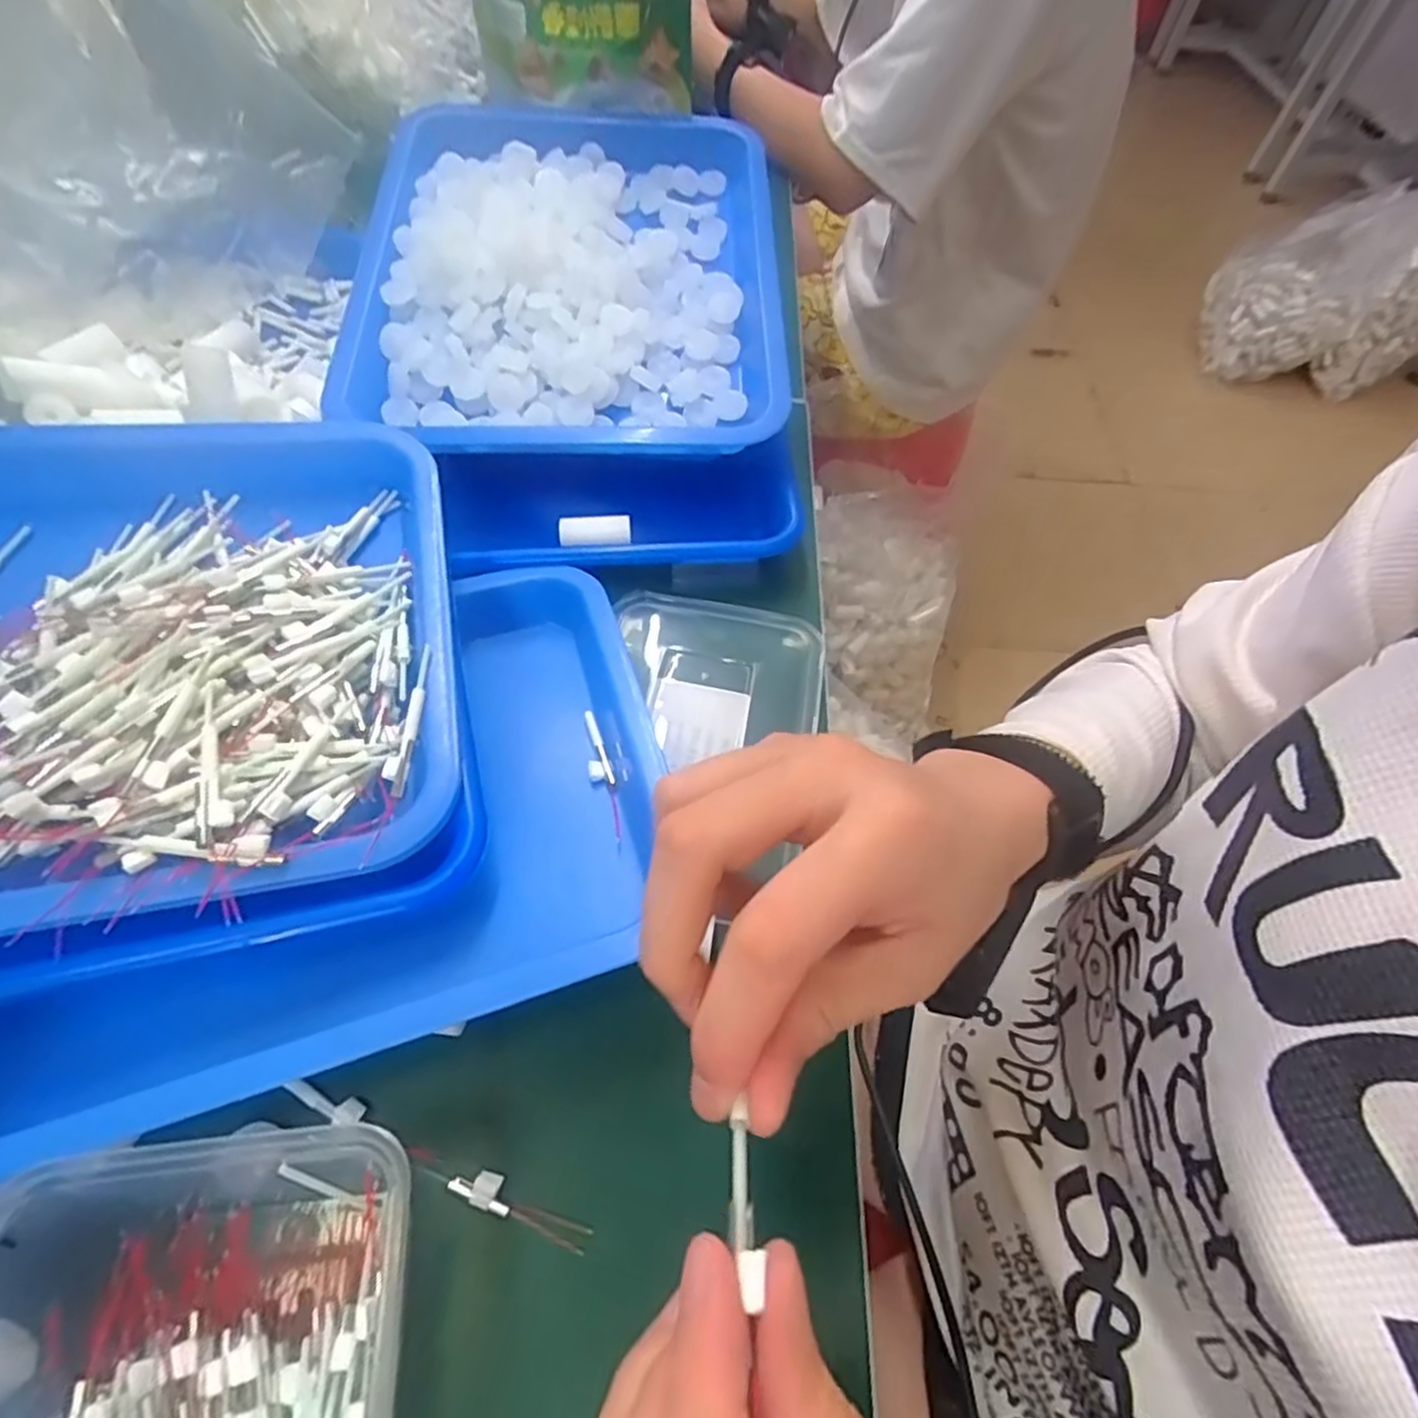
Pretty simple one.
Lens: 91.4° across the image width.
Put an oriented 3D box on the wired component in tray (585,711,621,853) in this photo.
[{"bbox_3d":[-0.048,0.031,0.311,0.010,0.008,0.073,-14,60,-12],"label":"wired component in tray"}]

